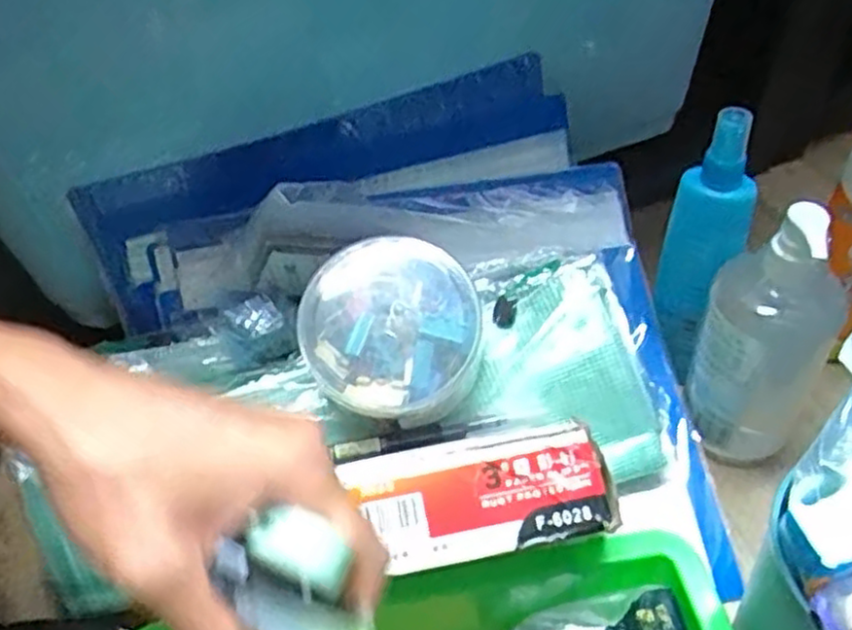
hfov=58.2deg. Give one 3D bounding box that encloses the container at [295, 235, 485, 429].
[{"bbox_3d":[-0.019,0.007,0.413,0.100,0.038,0.095,22,78,2],"label":"container"}]

